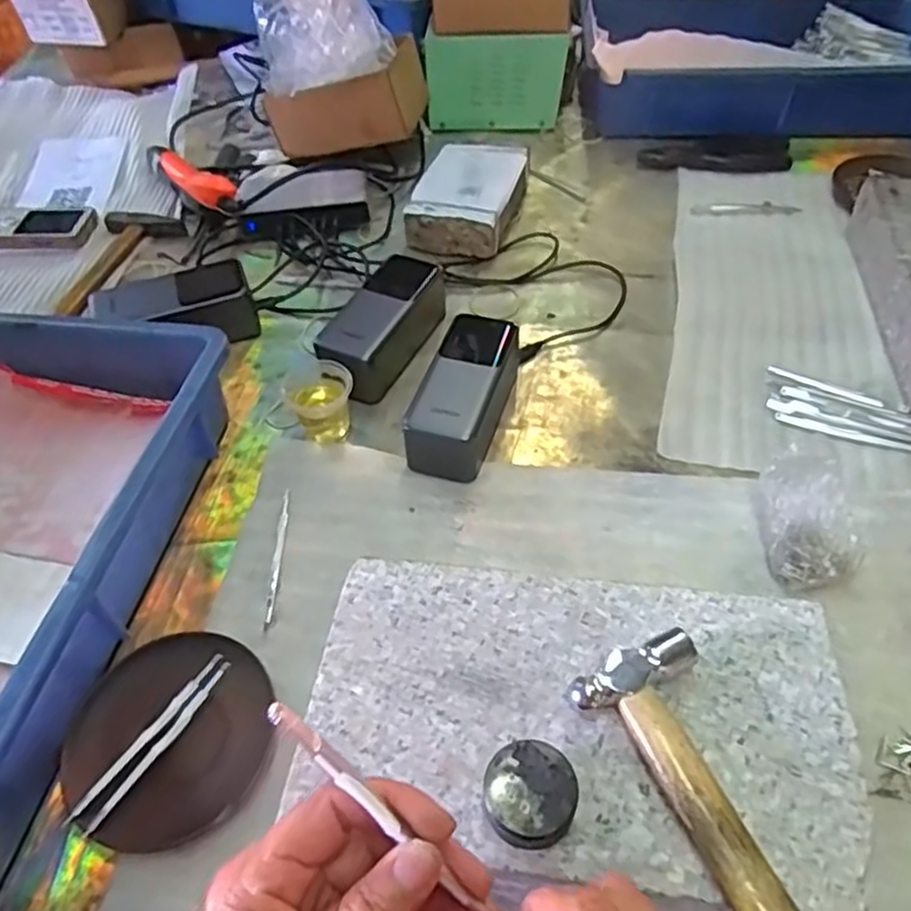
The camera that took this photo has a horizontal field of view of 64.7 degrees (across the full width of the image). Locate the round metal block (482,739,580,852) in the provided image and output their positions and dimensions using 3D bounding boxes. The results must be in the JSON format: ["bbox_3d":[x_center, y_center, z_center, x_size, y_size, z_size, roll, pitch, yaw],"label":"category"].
[{"bbox_3d":[0.031,0.141,0.298,0.037,0.022,0.038,-1,51,2],"label":"round metal block"}]

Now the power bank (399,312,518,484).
[{"bbox_3d":[0.008,-0.050,0.536,0.055,0.054,0.135,13,52,13],"label":"power bank"}]

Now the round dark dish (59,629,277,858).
[{"bbox_3d":[-0.156,0.154,0.397,0.110,0.019,0.112,-1,51,2],"label":"round dark dish"}]

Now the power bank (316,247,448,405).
[{"bbox_3d":[-0.059,-0.107,0.589,0.056,0.054,0.148,20,54,18],"label":"power bank"}]

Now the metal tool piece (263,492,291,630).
[{"bbox_3d":[-0.116,0.066,0.470,0.006,0.004,0.100,-2,51,1],"label":"metal tool piece"}]

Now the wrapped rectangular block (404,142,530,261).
[{"bbox_3d":[0.014,-0.261,0.718,0.094,0.038,0.154,12,52,13],"label":"wrapped rectangular block"}]

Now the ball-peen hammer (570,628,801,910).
[{"bbox_3d":[0.112,0.145,0.294,0.058,0.018,0.148,-24,54,-16],"label":"ball-peen hammer"}]

